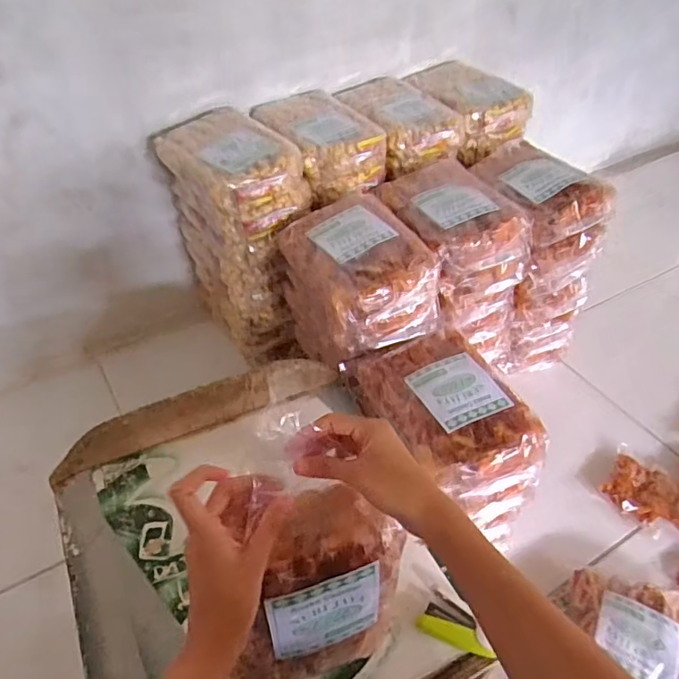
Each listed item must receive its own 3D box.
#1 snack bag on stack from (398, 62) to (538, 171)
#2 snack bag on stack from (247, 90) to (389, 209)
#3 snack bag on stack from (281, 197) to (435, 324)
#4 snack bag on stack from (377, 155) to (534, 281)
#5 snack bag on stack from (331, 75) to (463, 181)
[{"bbox_3d":[0.235,-0.452,1.080,0.151,0.103,0.256,-17,46,-19],"label":"snack bag on stack"},{"bbox_3d":[-0.037,-0.342,0.955,0.159,0.084,0.251,-17,46,-19],"label":"snack bag on stack"},{"bbox_3d":[0.020,-0.101,0.776,0.149,0.113,0.218,-17,46,-19],"label":"snack bag on stack"},{"bbox_3d":[0.169,-0.197,0.841,0.177,0.065,0.230,-9,44,-11],"label":"snack bag on stack"},{"bbox_3d":[0.102,-0.394,1.012,0.154,0.080,0.261,-20,47,-21],"label":"snack bag on stack"}]

